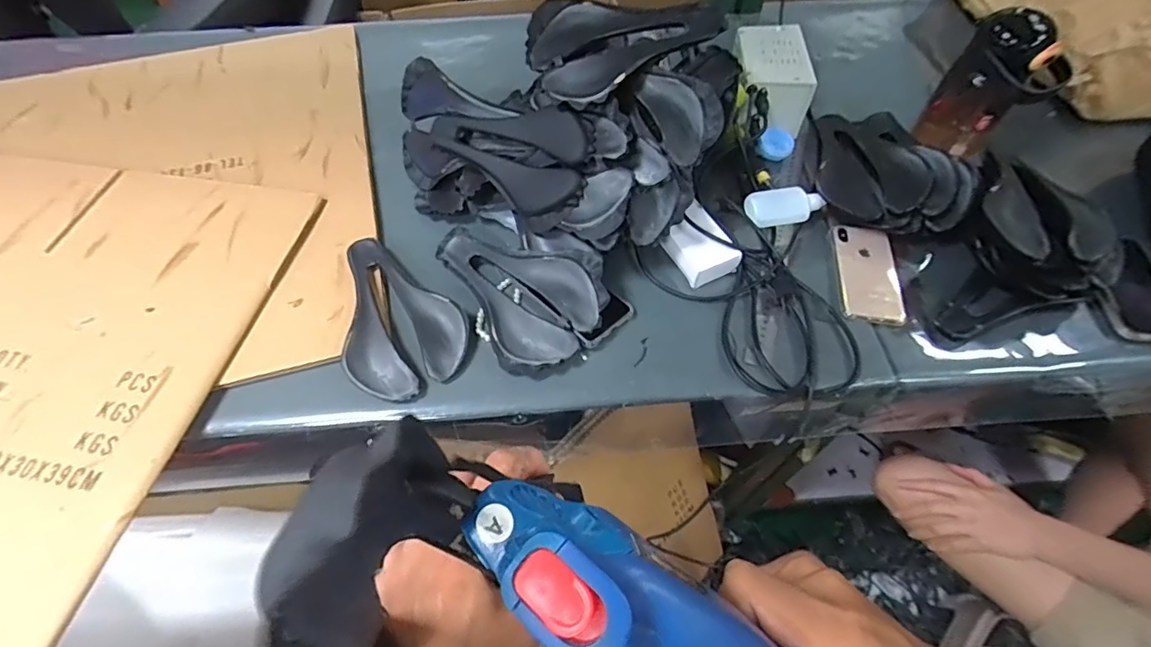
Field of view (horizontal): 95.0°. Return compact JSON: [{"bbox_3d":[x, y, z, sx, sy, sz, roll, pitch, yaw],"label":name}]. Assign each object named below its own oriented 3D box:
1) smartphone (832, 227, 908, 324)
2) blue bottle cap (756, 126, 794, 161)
[{"bbox_3d":[0.349,-0.061,0.633,0.071,0.009,0.138,3,60,2],"label":"smartphone"},{"bbox_3d":[0.283,-0.254,0.744,0.047,0.018,0.050,23,76,11],"label":"blue bottle cap"}]

